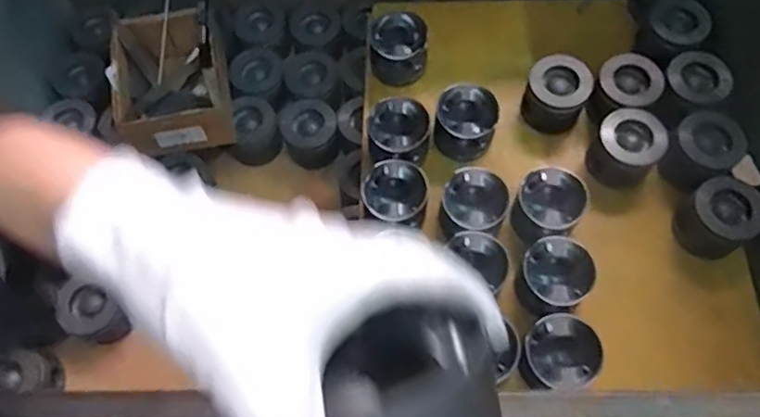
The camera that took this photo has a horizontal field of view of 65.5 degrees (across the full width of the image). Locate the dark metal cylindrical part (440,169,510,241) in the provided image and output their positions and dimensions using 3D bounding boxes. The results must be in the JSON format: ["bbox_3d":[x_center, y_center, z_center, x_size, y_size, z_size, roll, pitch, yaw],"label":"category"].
[{"bbox_3d":[0.131,-0.001,0.808,0.091,0.062,0.091,2,67,4],"label":"dark metal cylindrical part"}]

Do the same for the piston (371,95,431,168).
[{"bbox_3d":[0.028,-0.108,0.859,0.086,0.077,0.092,-1,67,3],"label":"piston"}]

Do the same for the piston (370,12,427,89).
[{"bbox_3d":[0.031,-0.247,0.926,0.083,0.076,0.091,-1,67,3],"label":"piston"}]

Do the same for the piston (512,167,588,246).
[{"bbox_3d":[0.225,-0.001,0.802,0.090,0.059,0.105,22,70,12],"label":"piston"}]

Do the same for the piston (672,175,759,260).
[{"bbox_3d":[0.449,0.013,0.783,0.090,0.066,0.087,-1,67,3],"label":"piston"}]

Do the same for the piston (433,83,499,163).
[{"bbox_3d":[0.126,-0.125,0.868,0.084,0.081,0.083,5,67,5],"label":"piston"}]

